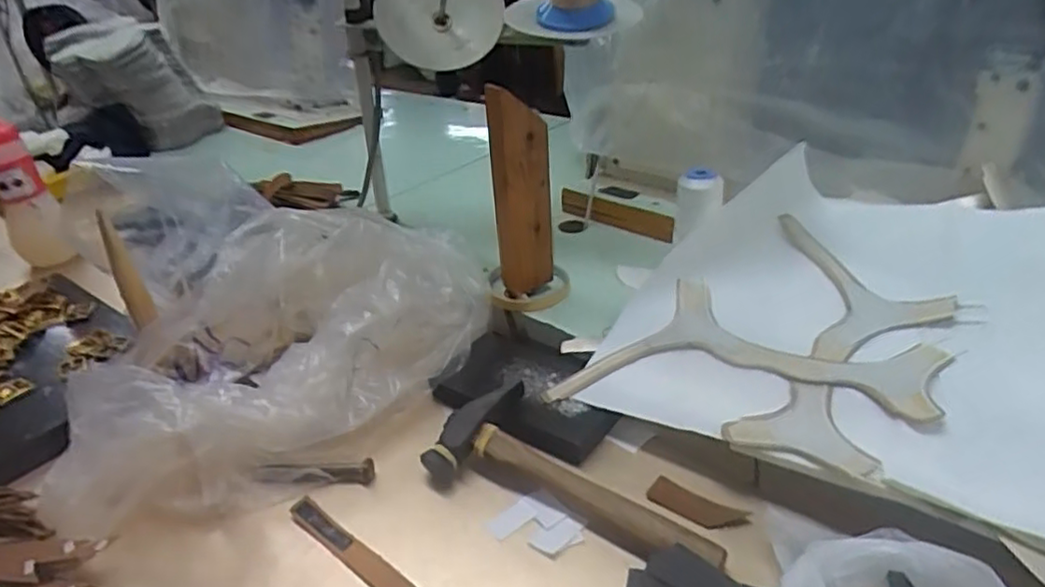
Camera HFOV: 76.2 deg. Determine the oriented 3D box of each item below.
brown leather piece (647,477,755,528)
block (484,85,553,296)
[{"bbox_3d":[0.119,0.147,0.459,0.068,0.004,0.023,16,44,37],"label":"brown leather piece"},{"bbox_3d":[-0.001,-0.085,0.608,0.054,0.215,0.020,10,45,14],"label":"block"}]

